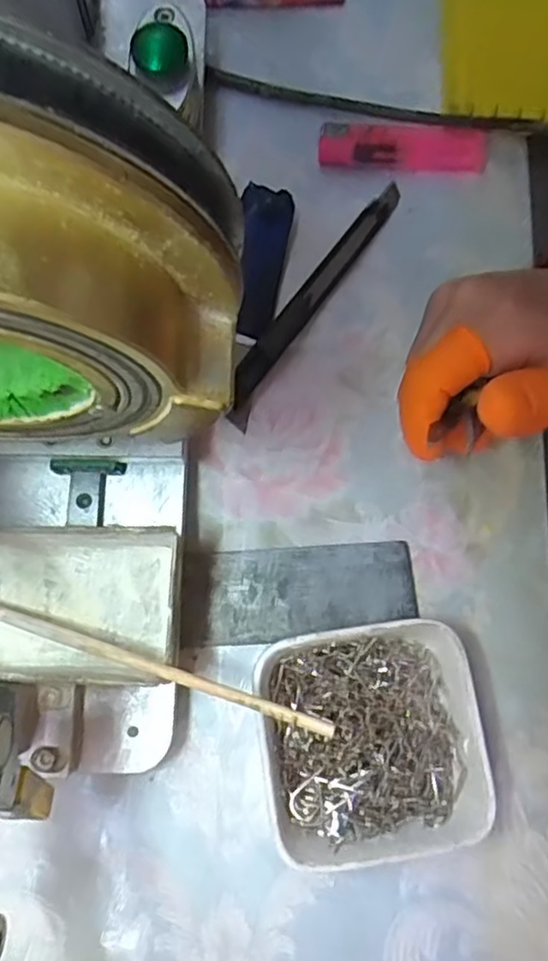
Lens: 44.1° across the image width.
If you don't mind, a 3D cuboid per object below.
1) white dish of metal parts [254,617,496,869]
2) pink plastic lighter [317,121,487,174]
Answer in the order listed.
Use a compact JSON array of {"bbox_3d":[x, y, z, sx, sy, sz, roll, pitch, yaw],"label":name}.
[{"bbox_3d":[0.035,0.096,0.257,0.079,0.031,0.077,-8,78,-3],"label":"white dish of metal parts"},{"bbox_3d":[0.061,-0.158,0.320,0.077,0.009,0.020,4,78,-1],"label":"pink plastic lighter"}]

